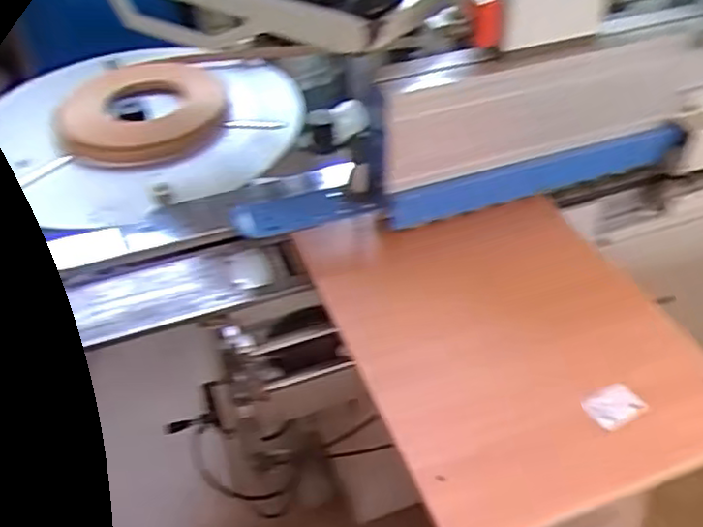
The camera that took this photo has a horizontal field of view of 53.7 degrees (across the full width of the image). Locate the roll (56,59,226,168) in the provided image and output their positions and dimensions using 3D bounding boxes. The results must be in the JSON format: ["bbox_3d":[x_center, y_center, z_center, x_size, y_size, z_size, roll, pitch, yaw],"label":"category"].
[{"bbox_3d":[-0.417,-0.296,1.356,0.327,0.070,0.359,-2,39,2],"label":"roll"}]

